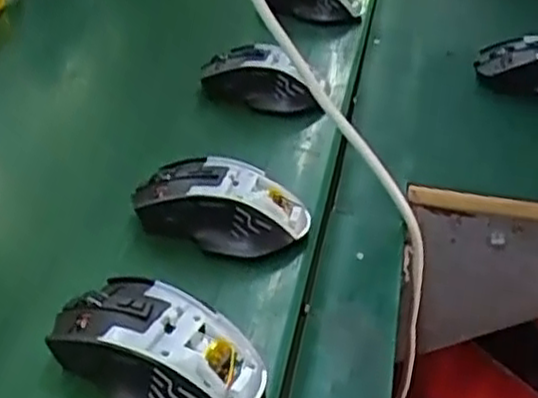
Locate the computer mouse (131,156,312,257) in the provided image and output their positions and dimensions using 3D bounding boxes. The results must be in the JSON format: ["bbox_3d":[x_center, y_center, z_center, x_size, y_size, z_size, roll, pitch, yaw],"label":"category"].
[{"bbox_3d":[-0.032,0.002,0.480,0.106,0.032,0.055,16,38,16],"label":"computer mouse"}]

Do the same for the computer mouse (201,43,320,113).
[{"bbox_3d":[-0.008,-0.102,0.624,0.107,0.048,0.036,20,40,20],"label":"computer mouse"}]

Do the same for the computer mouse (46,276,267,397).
[{"bbox_3d":[-0.056,0.077,0.377,0.102,0.035,0.063,17,39,17],"label":"computer mouse"}]

